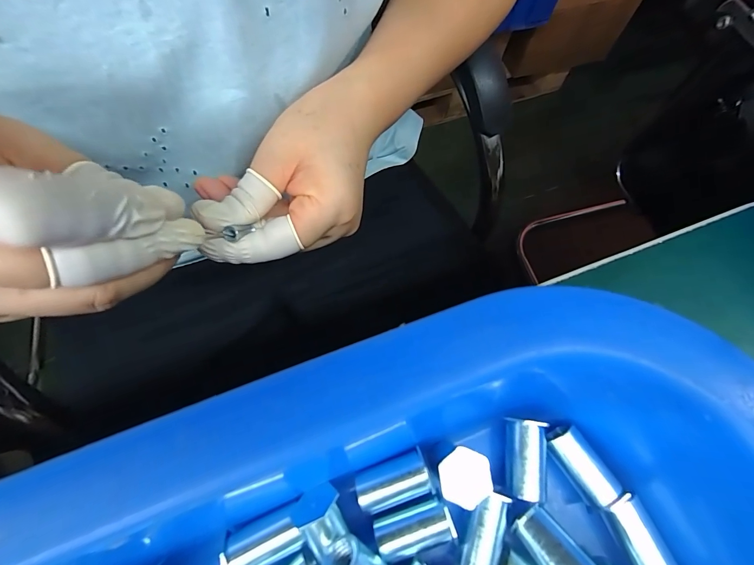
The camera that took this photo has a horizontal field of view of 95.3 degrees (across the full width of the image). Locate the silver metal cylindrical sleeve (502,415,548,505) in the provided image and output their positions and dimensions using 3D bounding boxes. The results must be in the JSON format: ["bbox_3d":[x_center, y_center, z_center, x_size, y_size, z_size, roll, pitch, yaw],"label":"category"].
[{"bbox_3d":[0.033,0.039,0.076,0.007,0.007,0.016,7,69,2],"label":"silver metal cylindrical sleeve"}]

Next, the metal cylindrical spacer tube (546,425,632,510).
[{"bbox_3d":[0.046,0.041,0.077,0.007,0.005,0.018,-33,72,-12],"label":"metal cylindrical spacer tube"}]

